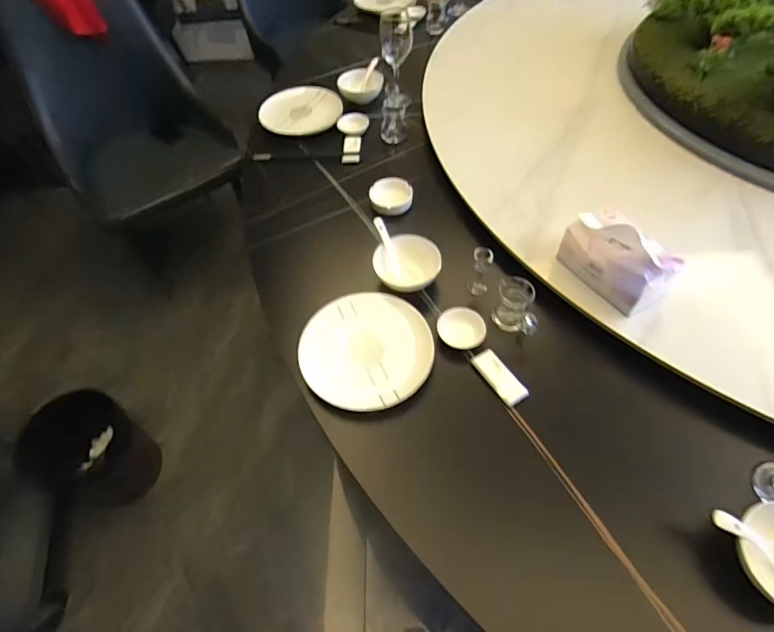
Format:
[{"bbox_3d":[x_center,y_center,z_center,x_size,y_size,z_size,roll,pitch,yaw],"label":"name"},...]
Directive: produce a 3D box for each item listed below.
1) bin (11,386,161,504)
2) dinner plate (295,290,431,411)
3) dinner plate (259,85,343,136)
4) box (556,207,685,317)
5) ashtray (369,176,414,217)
[{"bbox_3d":[-0.829,0.388,1.232,0.231,0.318,0.272,23,58,17],"label":"bin"},{"bbox_3d":[-0.034,0.047,0.663,0.197,0.017,0.191,-1,54,1],"label":"dinner plate"},{"bbox_3d":[-0.209,-0.502,1.068,0.192,0.030,0.170,-11,55,-6],"label":"dinner plate"},{"bbox_3d":[0.351,-0.095,0.667,0.091,0.102,0.157,-30,58,-18],"label":"box"},{"bbox_3d":[0.008,-0.238,0.878,0.085,0.032,0.088,-1,54,1],"label":"ashtray"}]

